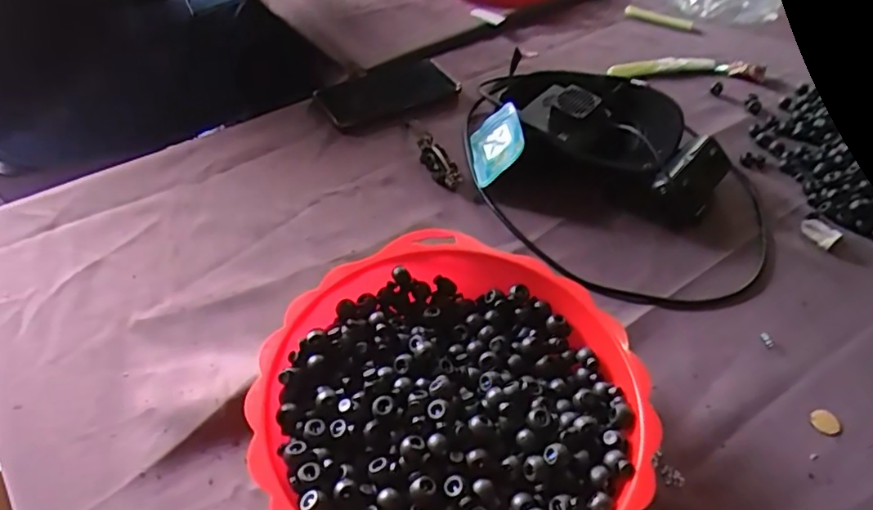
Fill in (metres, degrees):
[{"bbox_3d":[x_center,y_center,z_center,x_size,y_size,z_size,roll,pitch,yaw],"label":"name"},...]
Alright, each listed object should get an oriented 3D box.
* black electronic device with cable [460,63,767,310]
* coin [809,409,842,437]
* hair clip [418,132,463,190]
[{"bbox_3d":[0.175,-0.088,0.595,0.315,0.059,0.270,16,50,11],"label":"black electronic device with cable"},{"bbox_3d":[0.297,0.127,0.450,0.022,0.004,0.019,6,49,3],"label":"coin"},{"bbox_3d":[0.001,-0.097,0.617,0.022,0.020,0.075,-19,52,-18],"label":"hair clip"}]

